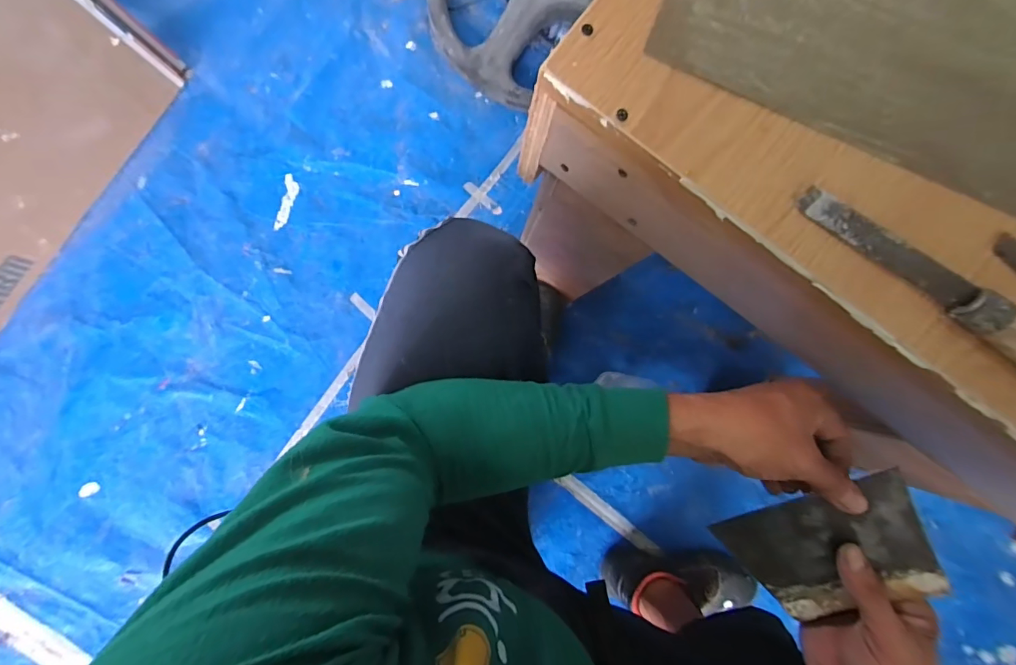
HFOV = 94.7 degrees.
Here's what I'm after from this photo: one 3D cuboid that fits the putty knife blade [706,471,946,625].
[{"bbox_3d":[0.263,0.179,0.382,0.141,0.008,0.094,-36,83,30],"label":"putty knife blade"}]

